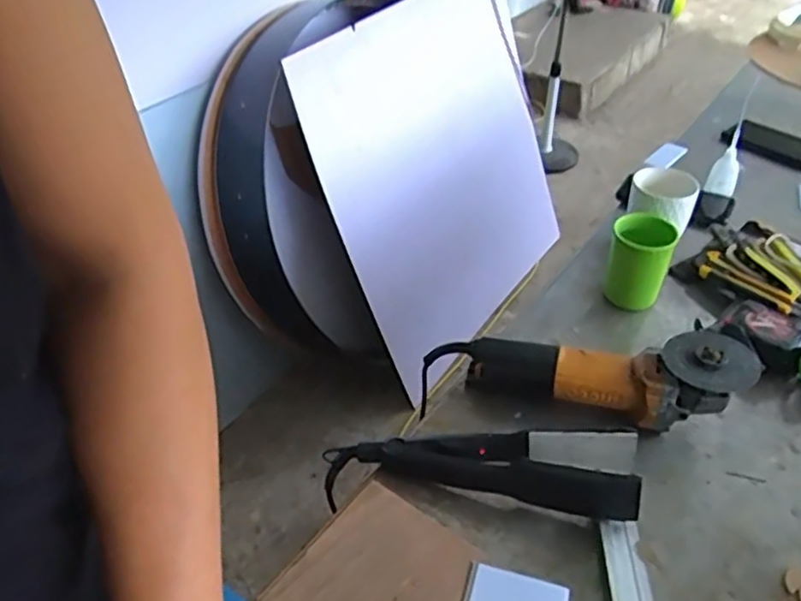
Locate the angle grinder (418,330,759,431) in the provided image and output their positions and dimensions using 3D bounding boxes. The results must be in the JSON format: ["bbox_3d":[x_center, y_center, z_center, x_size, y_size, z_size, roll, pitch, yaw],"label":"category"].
[{"bbox_3d":[0.190,0.078,0.742,0.345,0.084,0.087,0,37,23],"label":"angle grinder"}]

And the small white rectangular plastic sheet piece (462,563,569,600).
[{"bbox_3d":[0.095,0.245,0.566,0.082,0.008,0.037,14,41,12],"label":"small white rectangular plastic sheet piece"}]

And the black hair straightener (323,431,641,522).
[{"bbox_3d":[0.071,0.161,0.665,0.300,0.054,0.072,0,38,16],"label":"black hair straightener"}]

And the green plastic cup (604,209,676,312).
[{"bbox_3d":[0.298,-0.046,0.863,0.073,0.104,0.079,-2,39,1],"label":"green plastic cup"}]

